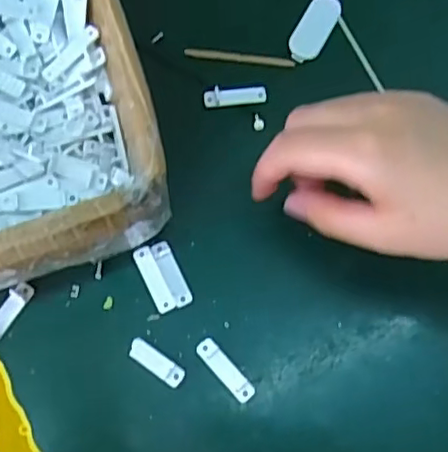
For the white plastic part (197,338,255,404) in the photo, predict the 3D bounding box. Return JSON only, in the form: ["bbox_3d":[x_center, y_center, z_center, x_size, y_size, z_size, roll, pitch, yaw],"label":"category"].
[{"bbox_3d":[0.001,0.074,0.315,0.011,0.004,0.037,-40,76,-13],"label":"white plastic part"}]

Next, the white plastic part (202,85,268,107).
[{"bbox_3d":[0.007,-0.078,0.365,0.037,0.006,0.011,-3,71,-2],"label":"white plastic part"}]

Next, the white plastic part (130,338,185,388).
[{"bbox_3d":[-0.035,0.071,0.316,0.032,0.004,0.011,34,74,10],"label":"white plastic part"}]

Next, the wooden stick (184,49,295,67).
[{"bbox_3d":[0.010,-0.105,0.378,0.067,0.004,0.005,8,73,0],"label":"wooden stick"}]

